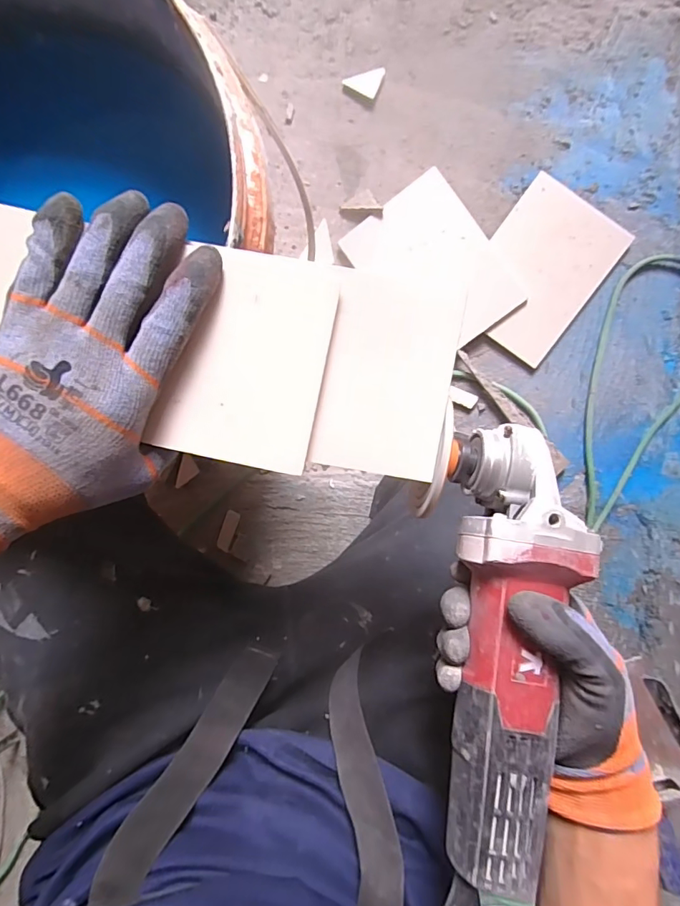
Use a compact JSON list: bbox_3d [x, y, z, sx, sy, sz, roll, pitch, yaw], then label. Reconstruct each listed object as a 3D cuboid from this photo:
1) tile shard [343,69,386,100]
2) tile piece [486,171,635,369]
[{"bbox_3d":[0.031,-0.462,0.589,0.042,0.004,0.036,26,88,-1],"label":"tile shard"},{"bbox_3d":[0.252,-0.230,0.603,0.143,0.013,0.195,36,88,0],"label":"tile piece"}]

